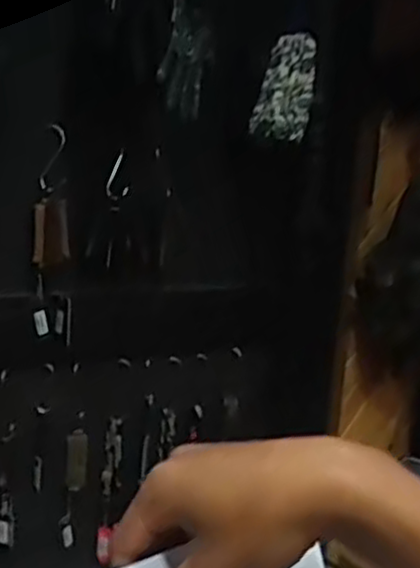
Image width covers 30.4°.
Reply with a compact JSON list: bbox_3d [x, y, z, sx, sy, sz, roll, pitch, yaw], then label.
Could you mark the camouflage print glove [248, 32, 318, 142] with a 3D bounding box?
[{"bbox_3d":[0.151,-0.387,1.522,0.109,0.209,0.028,16,-3,23],"label":"camouflage print glove"}]

